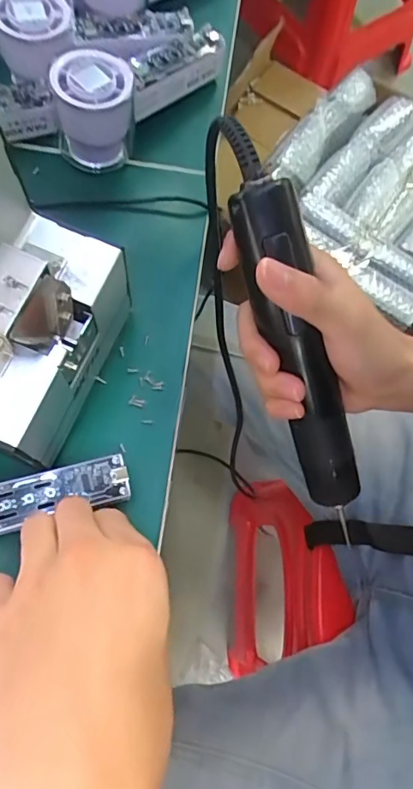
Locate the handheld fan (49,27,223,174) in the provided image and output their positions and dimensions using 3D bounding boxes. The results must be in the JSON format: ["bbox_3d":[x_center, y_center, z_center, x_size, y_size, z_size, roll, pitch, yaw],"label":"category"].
[{"bbox_3d":[-0.052,-0.230,0.372,0.055,0.055,0.149,41,76,10],"label":"handheld fan"}]

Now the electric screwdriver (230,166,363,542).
[{"bbox_3d":[0.057,-0.016,0.287,0.032,0.026,0.202,-22,109,-9],"label":"electric screwdriver"}]

